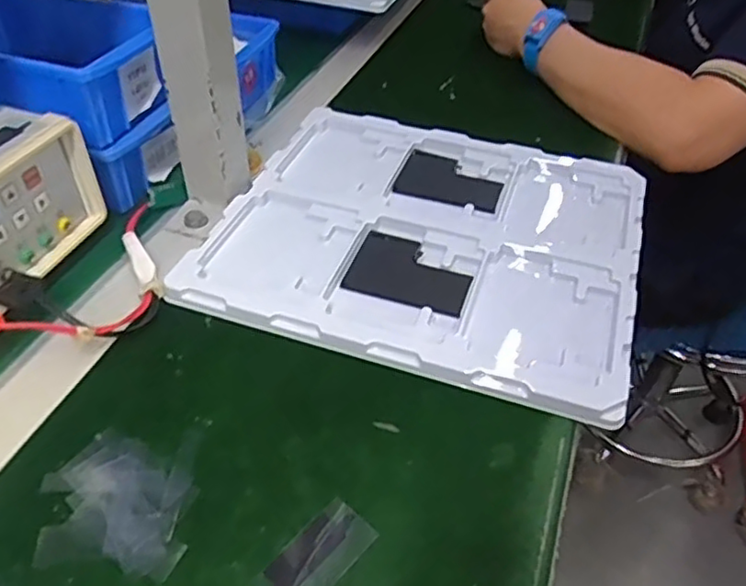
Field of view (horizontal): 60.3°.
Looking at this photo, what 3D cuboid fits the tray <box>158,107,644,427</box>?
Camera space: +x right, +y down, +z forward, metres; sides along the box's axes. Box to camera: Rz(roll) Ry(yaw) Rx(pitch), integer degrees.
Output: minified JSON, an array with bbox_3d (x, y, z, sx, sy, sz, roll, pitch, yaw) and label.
[{"bbox_3d":[0.045,-0.052,0.512,0.314,0.016,0.272,16,47,11],"label":"tray"}]

